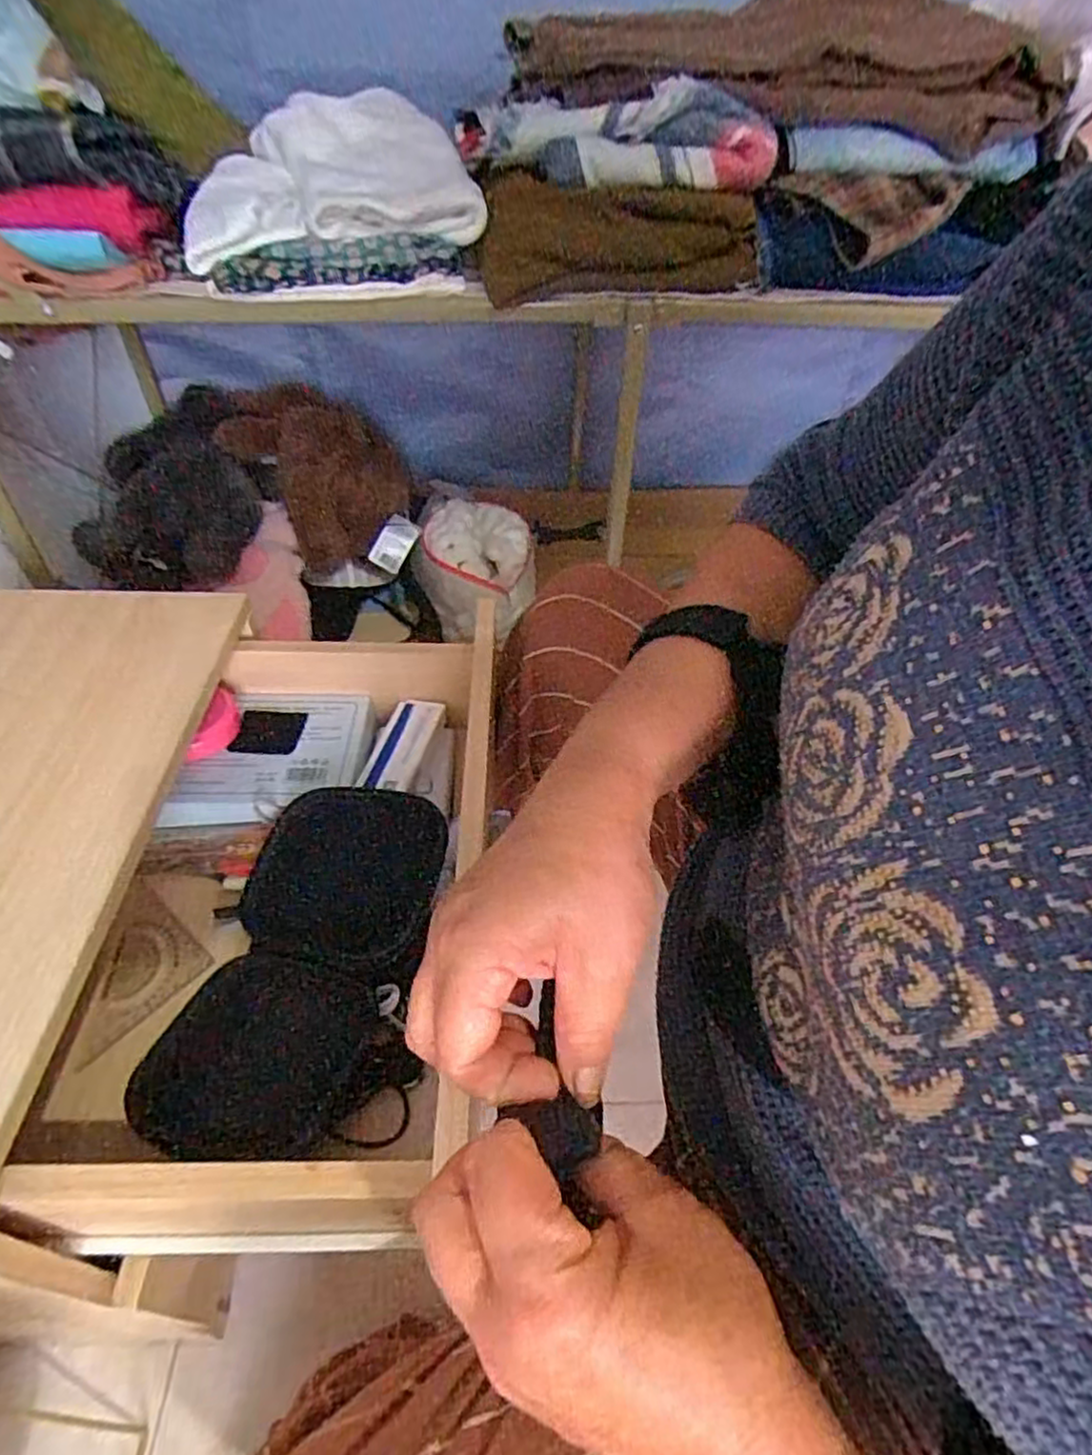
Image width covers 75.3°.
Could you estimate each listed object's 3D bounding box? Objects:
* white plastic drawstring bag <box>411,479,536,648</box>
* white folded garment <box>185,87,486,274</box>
[{"bbox_3d":[-0.105,-0.228,1.022,0.162,0.142,0.153,-6,47,-8],"label":"white plastic drawstring bag"},{"bbox_3d":[-0.204,-0.539,0.677,0.246,0.081,0.266,-8,47,-10],"label":"white folded garment"}]

